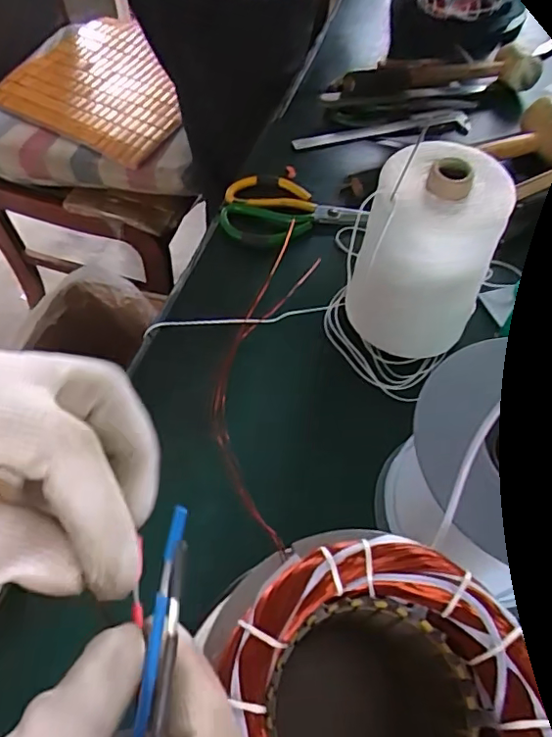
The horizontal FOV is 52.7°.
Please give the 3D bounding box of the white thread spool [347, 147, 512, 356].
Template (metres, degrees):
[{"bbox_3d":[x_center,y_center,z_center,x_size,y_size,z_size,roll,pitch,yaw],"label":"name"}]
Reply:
[{"bbox_3d":[0.119,-0.090,0.475,0.106,0.174,0.102,11,59,5],"label":"white thread spool"}]

